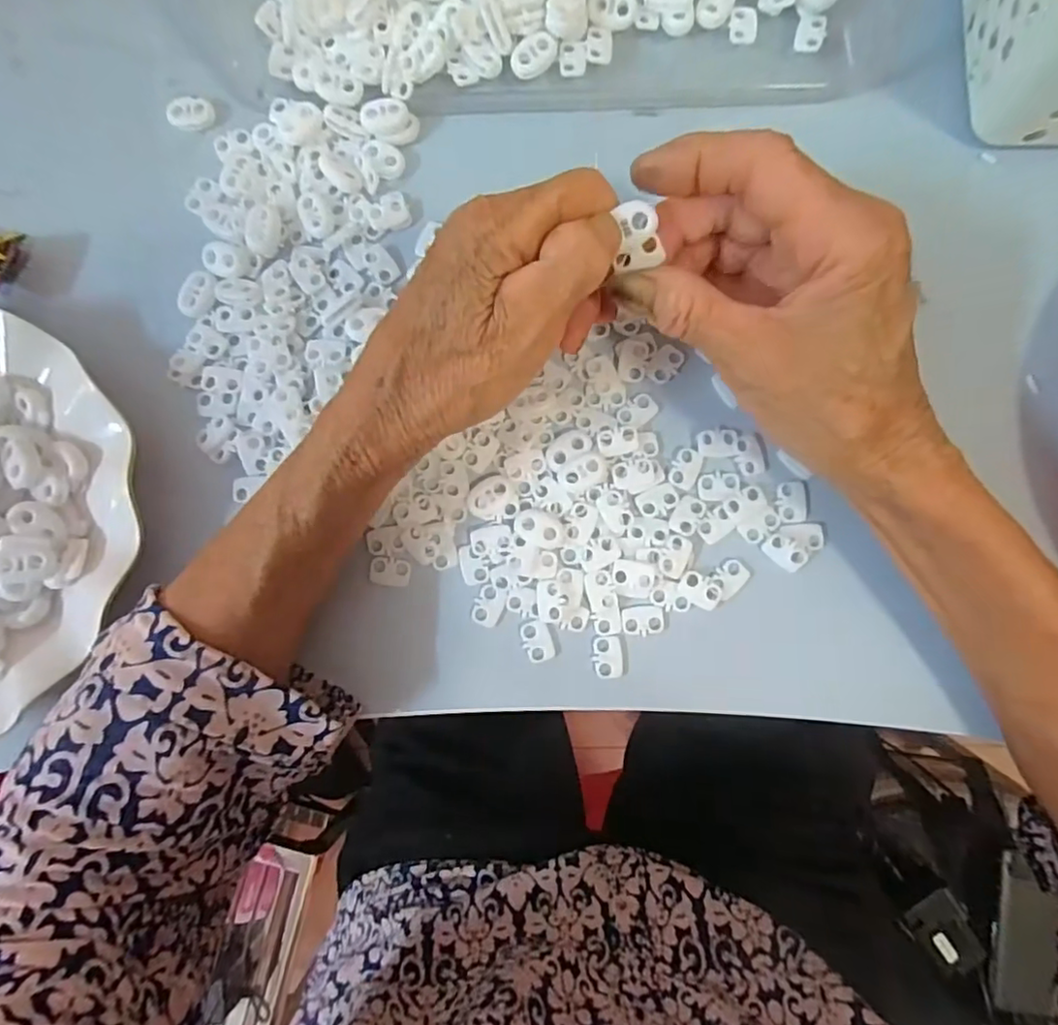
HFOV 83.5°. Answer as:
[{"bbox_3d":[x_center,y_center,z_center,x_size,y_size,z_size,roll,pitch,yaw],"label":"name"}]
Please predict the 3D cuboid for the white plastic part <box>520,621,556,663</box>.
[{"bbox_3d":[0.004,0.056,0.258,0.013,0.004,0.018,-17,86,-1],"label":"white plastic part"}]

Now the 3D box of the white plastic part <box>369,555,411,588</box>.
[{"bbox_3d":[-0.062,0.027,0.263,0.018,0.004,0.013,11,86,1],"label":"white plastic part"}]

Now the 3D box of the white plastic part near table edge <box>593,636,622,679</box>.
[{"bbox_3d":[0.034,0.063,0.257,0.013,0.004,0.018,1,86,1],"label":"white plastic part near table edge"}]

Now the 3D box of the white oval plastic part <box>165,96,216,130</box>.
[{"bbox_3d":[-0.162,-0.191,0.285,0.020,0.008,0.013,-6,86,0],"label":"white oval plastic part"}]

